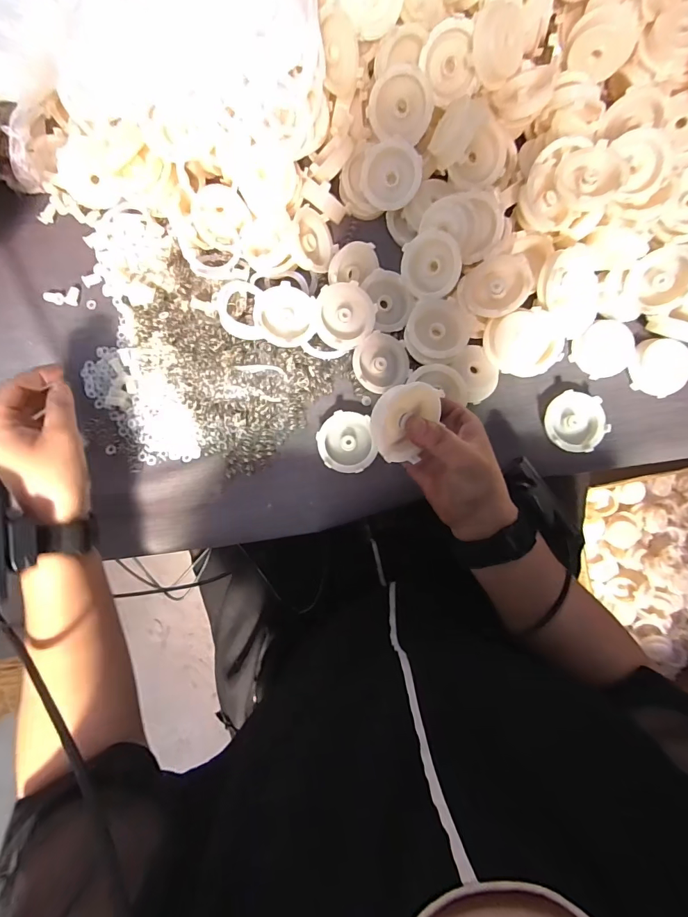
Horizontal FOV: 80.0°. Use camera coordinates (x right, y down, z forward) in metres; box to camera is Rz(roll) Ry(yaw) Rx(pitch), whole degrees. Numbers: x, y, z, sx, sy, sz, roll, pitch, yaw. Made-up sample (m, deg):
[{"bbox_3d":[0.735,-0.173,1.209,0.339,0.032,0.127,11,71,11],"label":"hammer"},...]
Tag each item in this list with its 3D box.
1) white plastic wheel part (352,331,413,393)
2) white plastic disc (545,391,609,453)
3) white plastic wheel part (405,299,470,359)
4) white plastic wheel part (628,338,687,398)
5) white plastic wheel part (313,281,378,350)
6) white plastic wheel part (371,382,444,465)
[{"bbox_3d":[0.034,-0.089,0.376,0.051,0.025,0.049,0,84,0],"label":"white plastic wheel part"},{"bbox_3d":[0.212,-0.033,0.376,0.053,0.018,0.051,0,84,0],"label":"white plastic disc"},{"bbox_3d":[0.082,-0.114,0.361,0.050,0.014,0.053,0,84,0],"label":"white plastic wheel part"},{"bbox_3d":[0.293,-0.084,0.381,0.050,0.013,0.049,16,116,10],"label":"white plastic wheel part"},{"bbox_3d":[0.001,-0.126,0.364,0.054,0.016,0.054,-1,98,-9],"label":"white plastic wheel part"},{"bbox_3d":[0.041,-0.024,0.273,0.048,0.016,0.049,-10,122,-28],"label":"white plastic wheel part"}]

